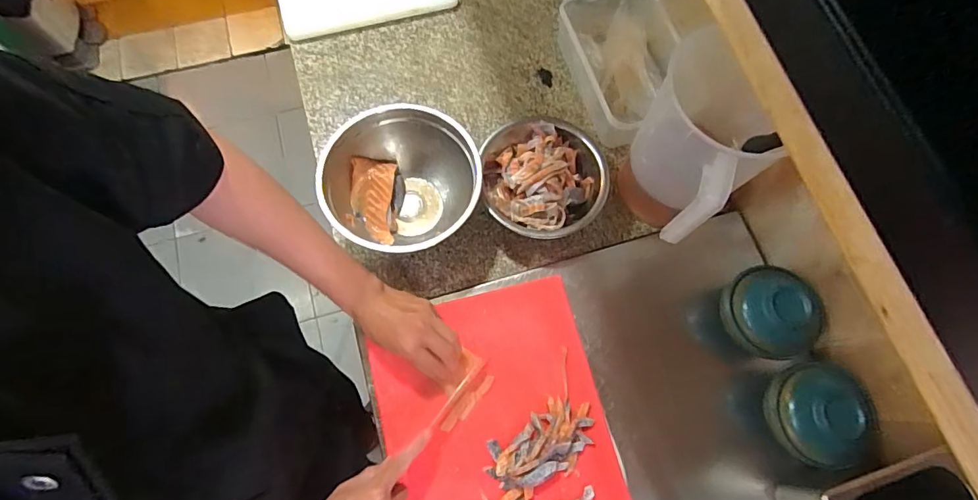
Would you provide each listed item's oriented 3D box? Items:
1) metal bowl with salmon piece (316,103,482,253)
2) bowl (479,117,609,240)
[{"bbox_3d":[-0.113,-0.085,0.655,0.195,0.112,0.205,1,72,-2],"label":"metal bowl with salmon piece"},{"bbox_3d":[0.081,-0.102,0.687,0.173,0.078,0.181,1,72,-2],"label":"bowl"}]

